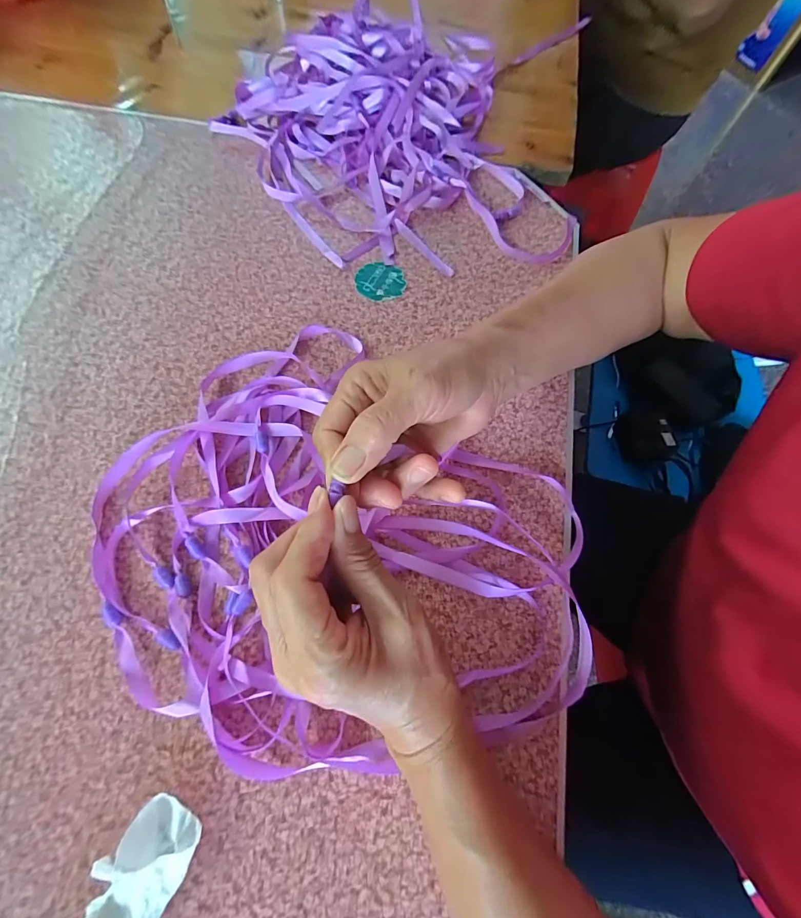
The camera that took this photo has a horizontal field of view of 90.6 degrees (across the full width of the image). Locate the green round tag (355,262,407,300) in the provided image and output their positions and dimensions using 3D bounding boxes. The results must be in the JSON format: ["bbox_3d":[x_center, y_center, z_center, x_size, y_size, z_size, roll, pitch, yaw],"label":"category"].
[{"bbox_3d":[-0.018,-0.164,0.362,0.045,0.004,0.040,4,70,-1],"label":"green round tag"}]

